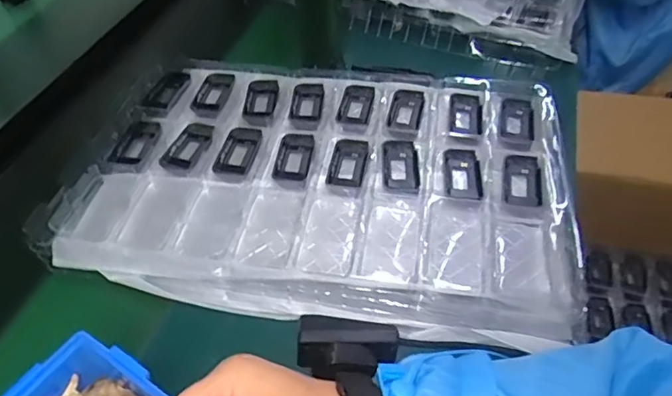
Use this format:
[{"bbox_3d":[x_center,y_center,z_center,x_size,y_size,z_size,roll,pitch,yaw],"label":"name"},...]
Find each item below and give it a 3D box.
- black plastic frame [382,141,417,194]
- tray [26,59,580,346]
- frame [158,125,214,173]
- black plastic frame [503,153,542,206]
[{"bbox_3d":[0.067,-0.034,0.550,0.035,0.006,0.077,0,48,4],"label":"black plastic frame"},{"bbox_3d":[-0.016,-0.023,0.562,0.504,0.049,0.322,6,48,10],"label":"tray"},{"bbox_3d":[-0.163,-0.056,0.578,0.044,0.008,0.076,14,50,16],"label":"frame"},{"bbox_3d":[0.192,-0.018,0.535,0.038,0.016,0.071,6,49,9],"label":"black plastic frame"}]

